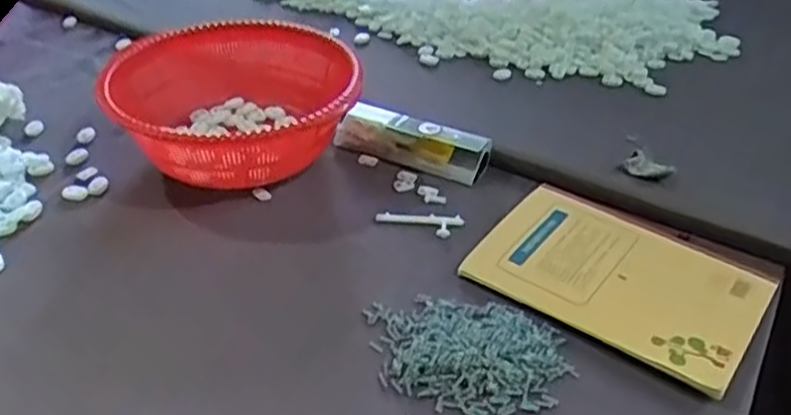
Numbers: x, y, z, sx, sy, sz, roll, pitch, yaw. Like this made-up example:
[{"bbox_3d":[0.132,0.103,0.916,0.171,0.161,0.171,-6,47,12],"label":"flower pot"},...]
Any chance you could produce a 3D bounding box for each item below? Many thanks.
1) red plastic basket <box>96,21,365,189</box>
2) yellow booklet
[{"bbox_3d":[-0.149,-0.091,0.684,0.217,0.090,0.232,0,36,-1],"label":"red plastic basket"},{"bbox_3d":[0.176,0.050,0.558,0.201,0.018,0.146,25,43,30],"label":"yellow booklet"}]

